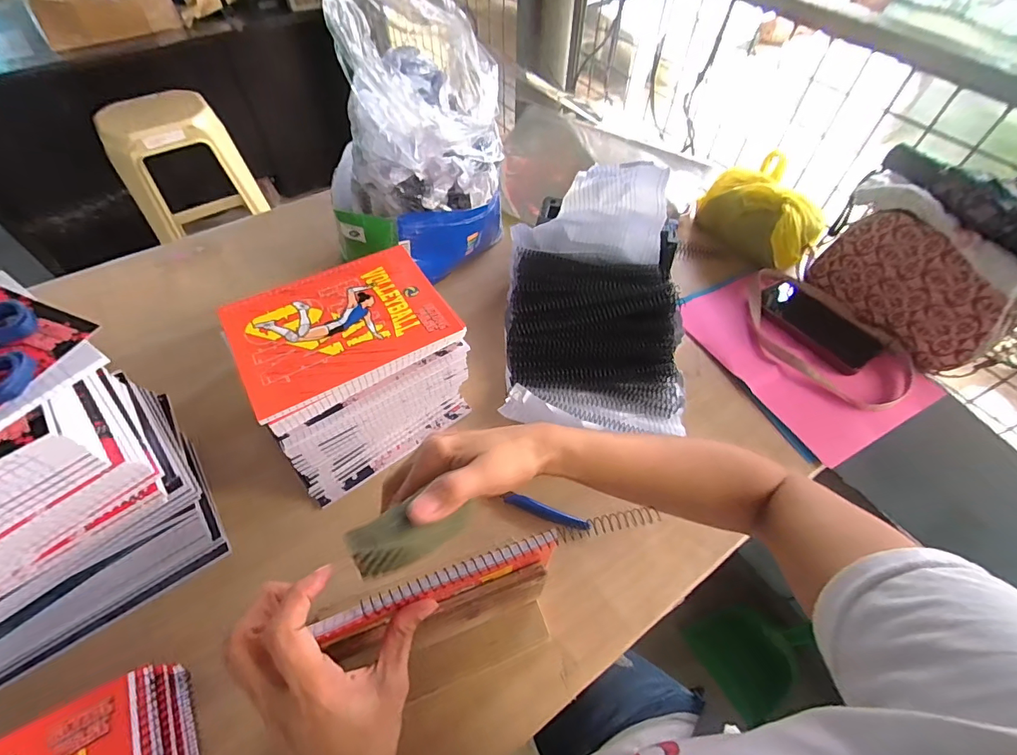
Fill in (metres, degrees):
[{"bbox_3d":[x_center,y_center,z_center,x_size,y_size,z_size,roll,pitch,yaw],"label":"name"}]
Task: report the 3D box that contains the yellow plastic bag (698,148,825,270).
[{"bbox_3d":[0.398,-0.251,0.703,0.106,0.099,0.196,-18,59,-13],"label":"yellow plastic bag"}]

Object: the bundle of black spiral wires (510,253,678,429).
[{"bbox_3d":[0.111,-0.073,0.570,0.215,0.076,0.233,5,57,1],"label":"bundle of black spiral wires"}]

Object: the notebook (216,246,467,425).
[{"bbox_3d":[-0.162,-0.055,0.437,0.193,0.009,0.150,-27,62,-18],"label":"notebook"}]

